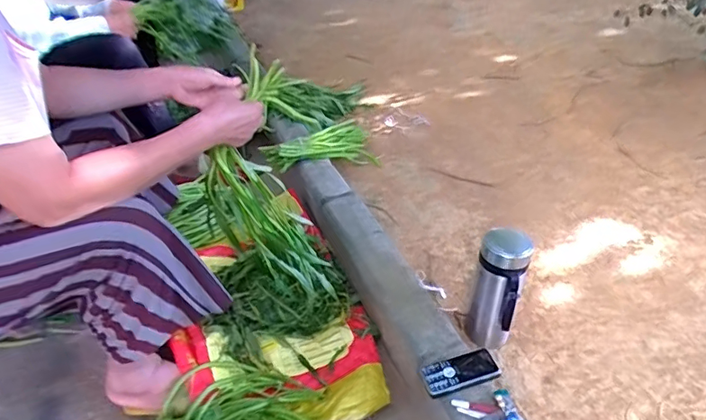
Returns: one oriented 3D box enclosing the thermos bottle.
[{"bbox_3d":[0.259,0.155,0.922,0.090,0.246,0.081,9,40,17],"label":"thermos bottle"}]

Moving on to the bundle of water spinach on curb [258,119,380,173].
[{"bbox_3d":[-0.089,-0.159,1.438,0.317,0.135,0.075,-18,38,-17],"label":"bundle of water spinach on curb"}]

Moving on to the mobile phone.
[{"bbox_3d":[0.176,0.264,0.830,0.125,0.019,0.055,-14,37,-12],"label":"mobile phone"}]

